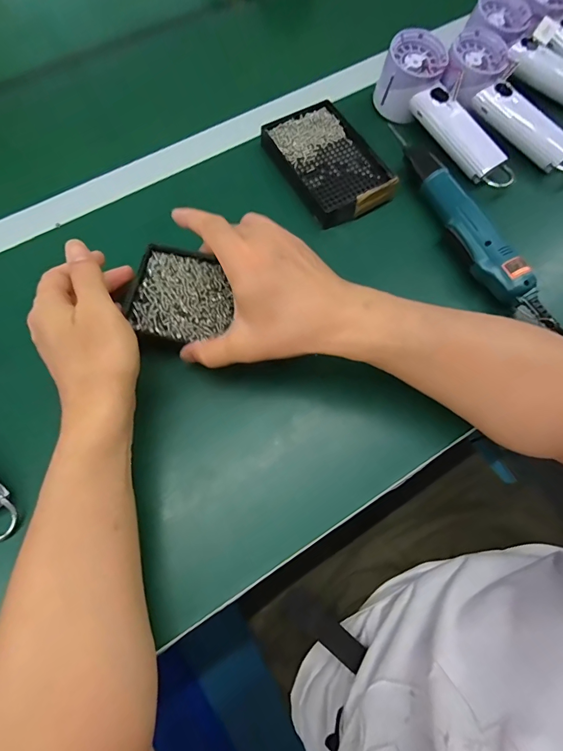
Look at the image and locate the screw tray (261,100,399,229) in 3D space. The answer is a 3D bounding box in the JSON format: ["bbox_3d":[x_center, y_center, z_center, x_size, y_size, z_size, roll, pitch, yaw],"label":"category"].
[{"bbox_3d":[0.051,-0.231,0.428,0.090,0.023,0.147,-30,74,-10],"label":"screw tray"}]

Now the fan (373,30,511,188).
[{"bbox_3d":[0.183,-0.283,0.440,0.063,0.057,0.197,-38,88,-12],"label":"fan"}]

